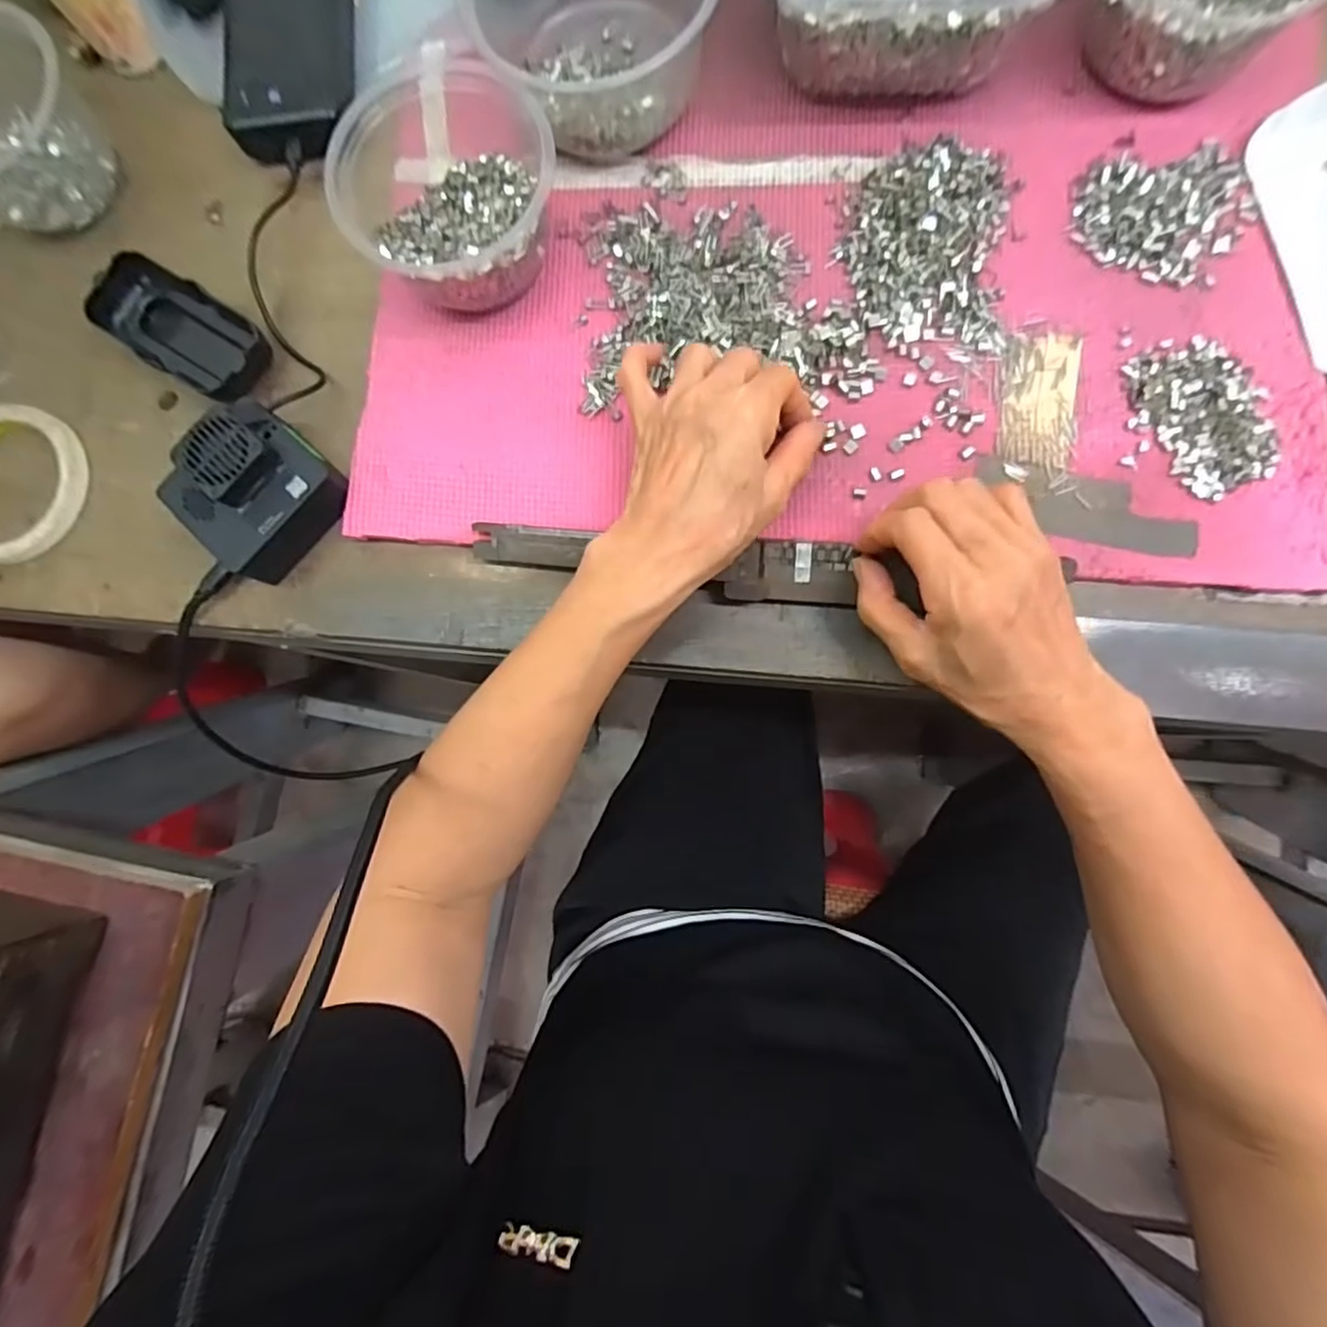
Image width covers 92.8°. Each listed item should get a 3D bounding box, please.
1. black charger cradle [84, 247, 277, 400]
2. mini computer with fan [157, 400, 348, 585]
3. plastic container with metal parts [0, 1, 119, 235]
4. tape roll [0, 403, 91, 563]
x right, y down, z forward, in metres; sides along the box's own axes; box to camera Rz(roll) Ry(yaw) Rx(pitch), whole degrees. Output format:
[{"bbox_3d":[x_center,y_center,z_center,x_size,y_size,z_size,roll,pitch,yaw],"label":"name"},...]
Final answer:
[{"bbox_3d":[-0.291,-0.201,0.382,0.110,0.024,0.053,29,89,6],"label":"black charger cradle"},{"bbox_3d":[-0.228,-0.096,0.356,0.077,0.043,0.075,-42,84,1],"label":"mini computer with fan"},{"bbox_3d":[-0.404,-0.326,0.379,0.101,0.061,0.103,0,86,5],"label":"plastic container with metal parts"},{"bbox_3d":[-0.406,-0.111,0.388,0.098,0.012,0.095,0,86,5],"label":"tape roll"}]

